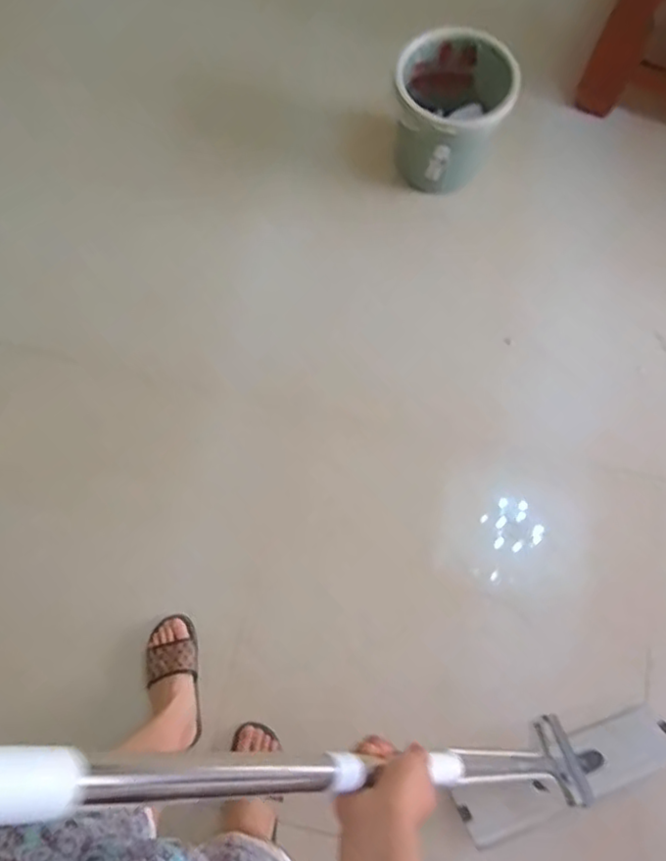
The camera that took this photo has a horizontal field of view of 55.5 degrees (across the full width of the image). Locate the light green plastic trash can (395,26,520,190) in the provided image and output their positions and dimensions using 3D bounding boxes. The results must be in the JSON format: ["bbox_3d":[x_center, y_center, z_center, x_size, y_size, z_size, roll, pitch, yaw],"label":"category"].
[{"bbox_3d":[0.284,-0.767,1.591,0.262,0.358,0.278,1,73,-2],"label":"light green plastic trash can"}]

